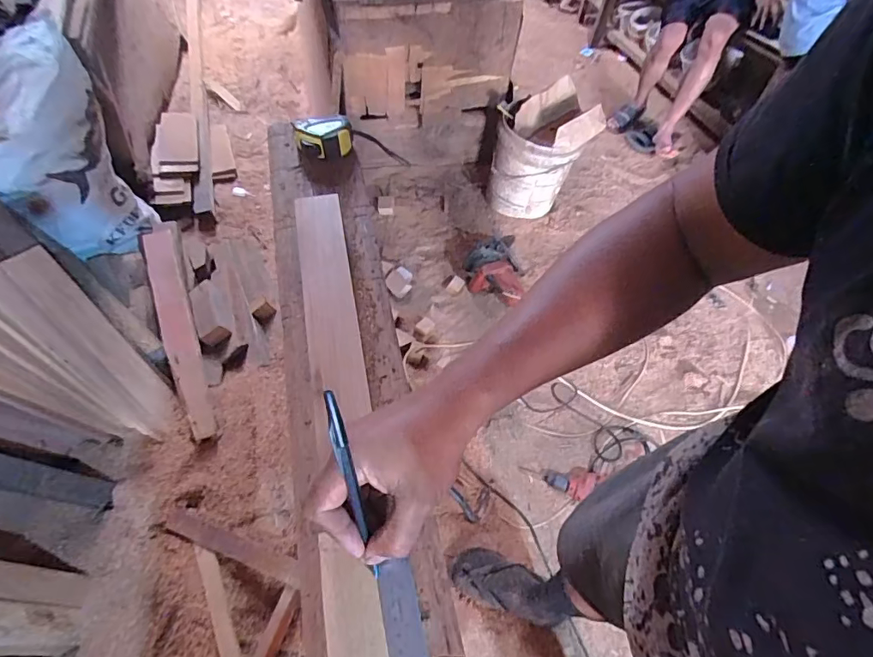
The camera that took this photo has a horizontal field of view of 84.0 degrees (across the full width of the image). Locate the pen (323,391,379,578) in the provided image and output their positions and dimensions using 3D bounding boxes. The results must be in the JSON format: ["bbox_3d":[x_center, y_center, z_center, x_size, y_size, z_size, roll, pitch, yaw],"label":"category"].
[{"bbox_3d":[-0.055,0.110,0.327,0.010,0.155,0.006,-17,26,-16],"label":"pen"}]

